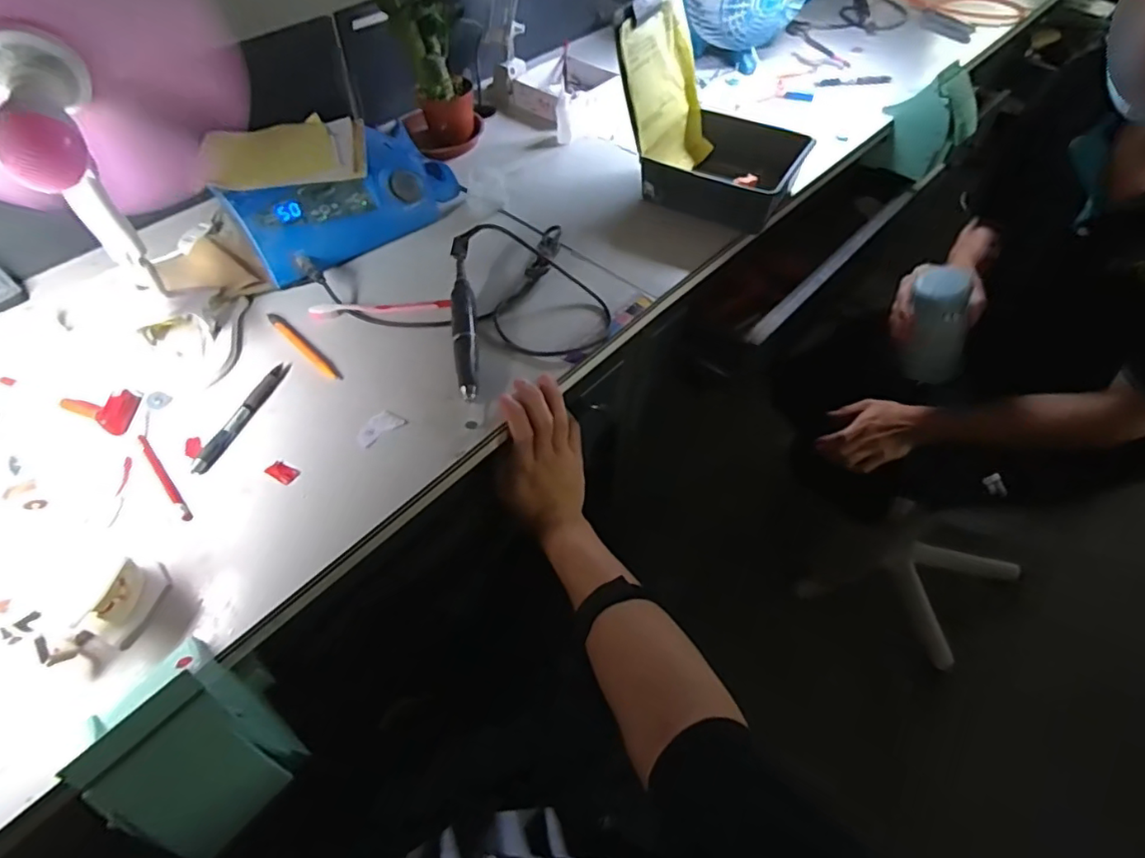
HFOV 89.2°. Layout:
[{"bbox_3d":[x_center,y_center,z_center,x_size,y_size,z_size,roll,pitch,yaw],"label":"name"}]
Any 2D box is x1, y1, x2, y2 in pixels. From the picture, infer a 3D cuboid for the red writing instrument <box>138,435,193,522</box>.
[{"bbox_3d":[-0.356,0.039,0.504,0.011,0.008,0.107,-35,60,-23],"label":"red writing instrument"}]

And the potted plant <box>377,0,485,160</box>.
[{"bbox_3d":[-0.189,-0.477,0.753,0.117,0.225,0.119,-9,53,-6],"label":"potted plant"}]

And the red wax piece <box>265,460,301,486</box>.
[{"bbox_3d":[-0.254,0.038,0.508,0.028,0.007,0.016,24,57,18],"label":"red wax piece"}]

